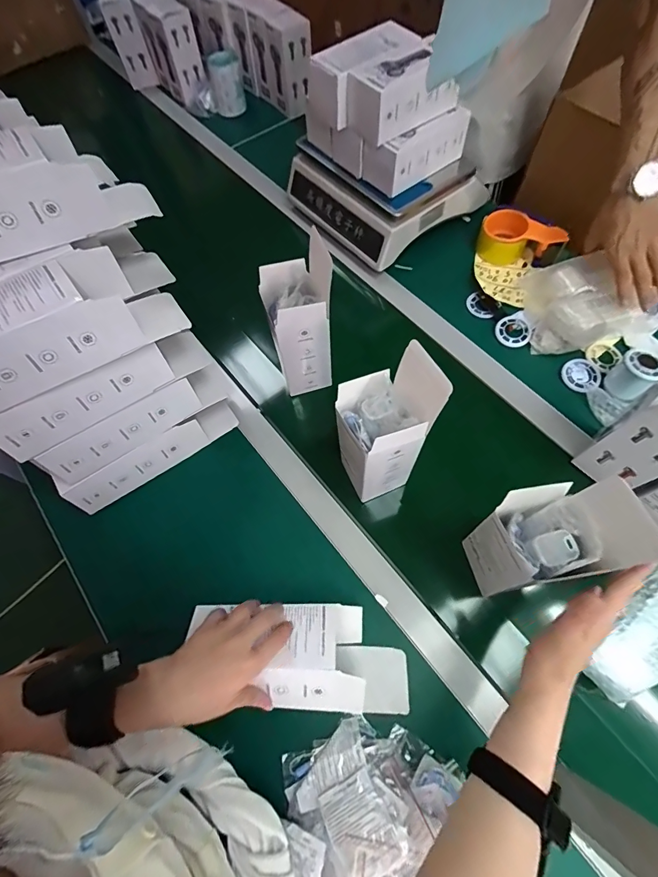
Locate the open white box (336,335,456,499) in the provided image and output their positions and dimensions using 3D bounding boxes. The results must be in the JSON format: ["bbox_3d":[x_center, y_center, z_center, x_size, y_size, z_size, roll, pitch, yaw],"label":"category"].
[{"bbox_3d":[0.067,-0.007,0.487,0.093,0.228,0.082,-18,65,-5],"label":"open white box"}]

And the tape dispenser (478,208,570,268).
[{"bbox_3d":[0.339,-0.352,0.725,0.140,0.062,0.068,33,71,17],"label":"tape dispenser"}]

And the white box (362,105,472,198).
[{"bbox_3d":[0.143,-0.475,0.653,0.175,0.069,0.069,-35,68,-12],"label":"white box"}]

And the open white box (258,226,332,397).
[{"bbox_3d":[-0.040,-0.156,0.569,0.081,0.198,0.081,-12,65,-2],"label":"open white box"}]

